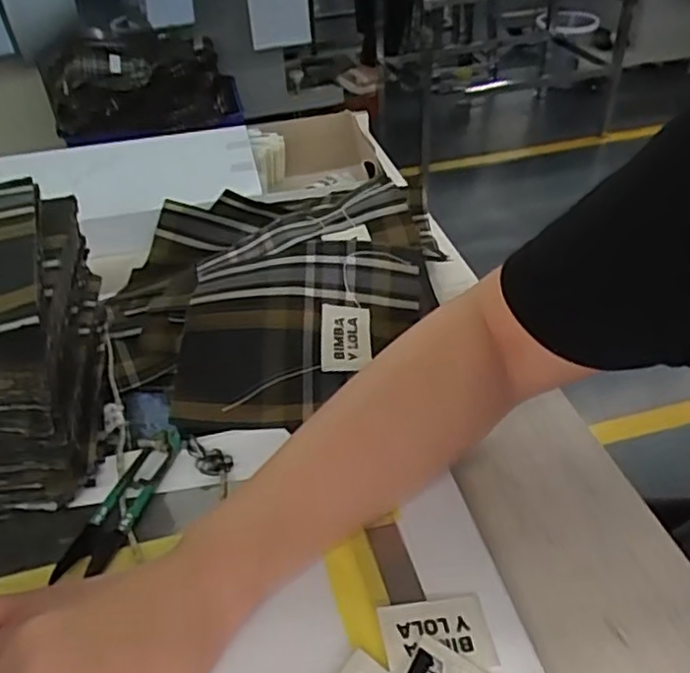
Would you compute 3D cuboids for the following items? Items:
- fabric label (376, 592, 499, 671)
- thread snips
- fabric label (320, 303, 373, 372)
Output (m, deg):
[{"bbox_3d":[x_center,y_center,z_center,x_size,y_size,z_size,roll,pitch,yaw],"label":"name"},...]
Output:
[{"bbox_3d":[0.042,0.135,0.308,0.049,0.004,0.034,-9,40,-6],"label":"fabric label"},{"bbox_3d":[-0.120,0.089,0.366,0.023,0.012,0.095,11,42,17],"label":"thread snips"},{"bbox_3d":[0.001,0.001,0.457,0.035,0.004,0.048,3,67,-13],"label":"fabric label"}]

